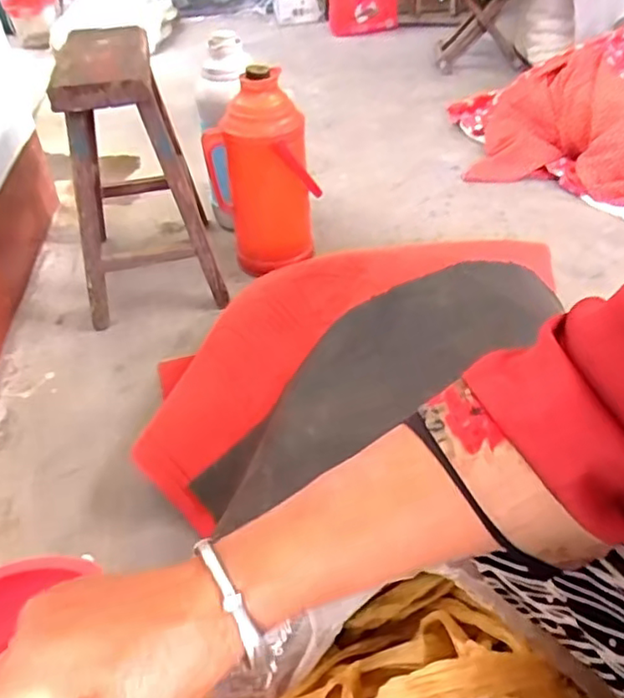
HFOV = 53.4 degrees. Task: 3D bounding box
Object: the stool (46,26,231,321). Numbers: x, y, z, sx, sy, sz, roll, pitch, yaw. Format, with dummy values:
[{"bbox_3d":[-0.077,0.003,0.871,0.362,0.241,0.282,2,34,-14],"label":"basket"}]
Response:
[{"bbox_3d":[-0.349,-0.320,1.098,0.225,0.390,0.369,-18,43,-16],"label":"stool"}]

